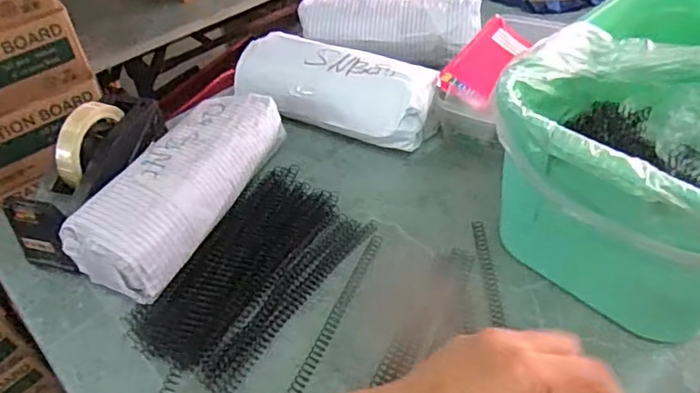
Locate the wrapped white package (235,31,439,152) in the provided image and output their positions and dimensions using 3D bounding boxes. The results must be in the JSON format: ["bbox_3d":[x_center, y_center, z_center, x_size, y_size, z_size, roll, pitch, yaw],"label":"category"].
[{"bbox_3d":[-0.027,-0.142,0.723,0.284,0.067,0.094,21,51,25],"label":"wrapped white package"}]

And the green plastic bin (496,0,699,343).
[{"bbox_3d":[0.300,-0.041,0.527,0.237,0.196,0.327,33,57,33],"label":"green plastic bin"}]

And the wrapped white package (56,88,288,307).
[{"bbox_3d":[-0.180,-0.012,0.622,0.108,0.074,0.259,17,50,22],"label":"wrapped white package"}]

